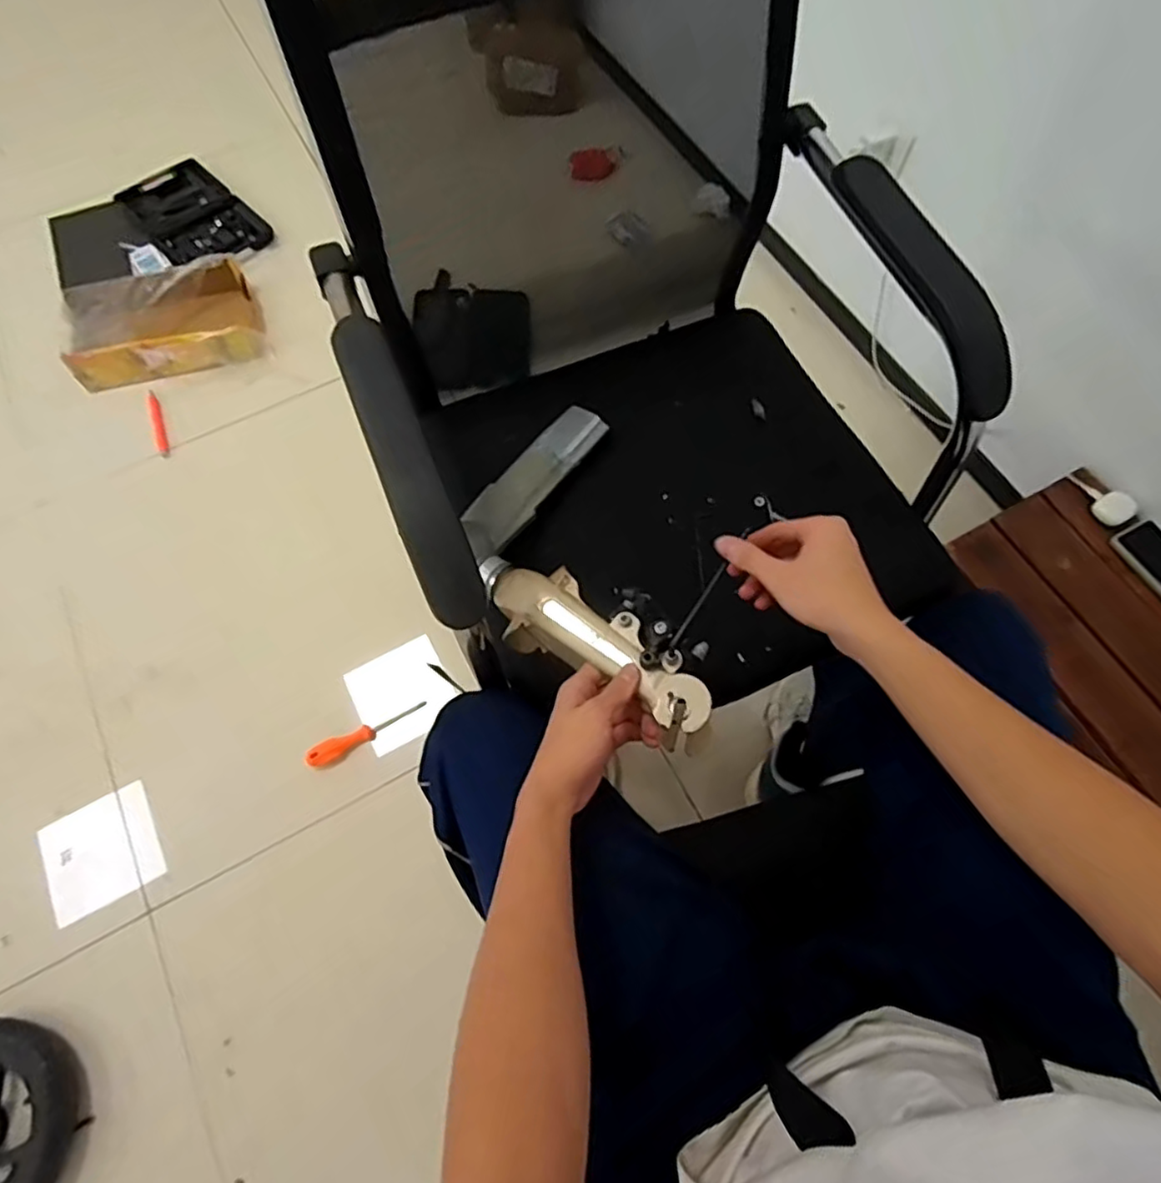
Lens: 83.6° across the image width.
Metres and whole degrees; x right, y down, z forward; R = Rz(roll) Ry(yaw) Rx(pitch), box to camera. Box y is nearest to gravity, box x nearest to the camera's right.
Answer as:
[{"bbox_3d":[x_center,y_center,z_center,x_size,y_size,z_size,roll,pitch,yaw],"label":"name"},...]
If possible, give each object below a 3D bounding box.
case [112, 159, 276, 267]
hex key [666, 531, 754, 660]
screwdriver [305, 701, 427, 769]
[{"bbox_3d":[-0.913,-0.888,1.530,0.219,0.031,0.369,-40,74,-13],"label":"case"},{"bbox_3d":[0.107,-0.003,0.531,0.007,0.033,0.126,33,81,11],"label":"hex key"},{"bbox_3d":[-0.353,0.229,1.072,0.197,0.035,0.034,-31,72,-11],"label":"screwdriver"}]

